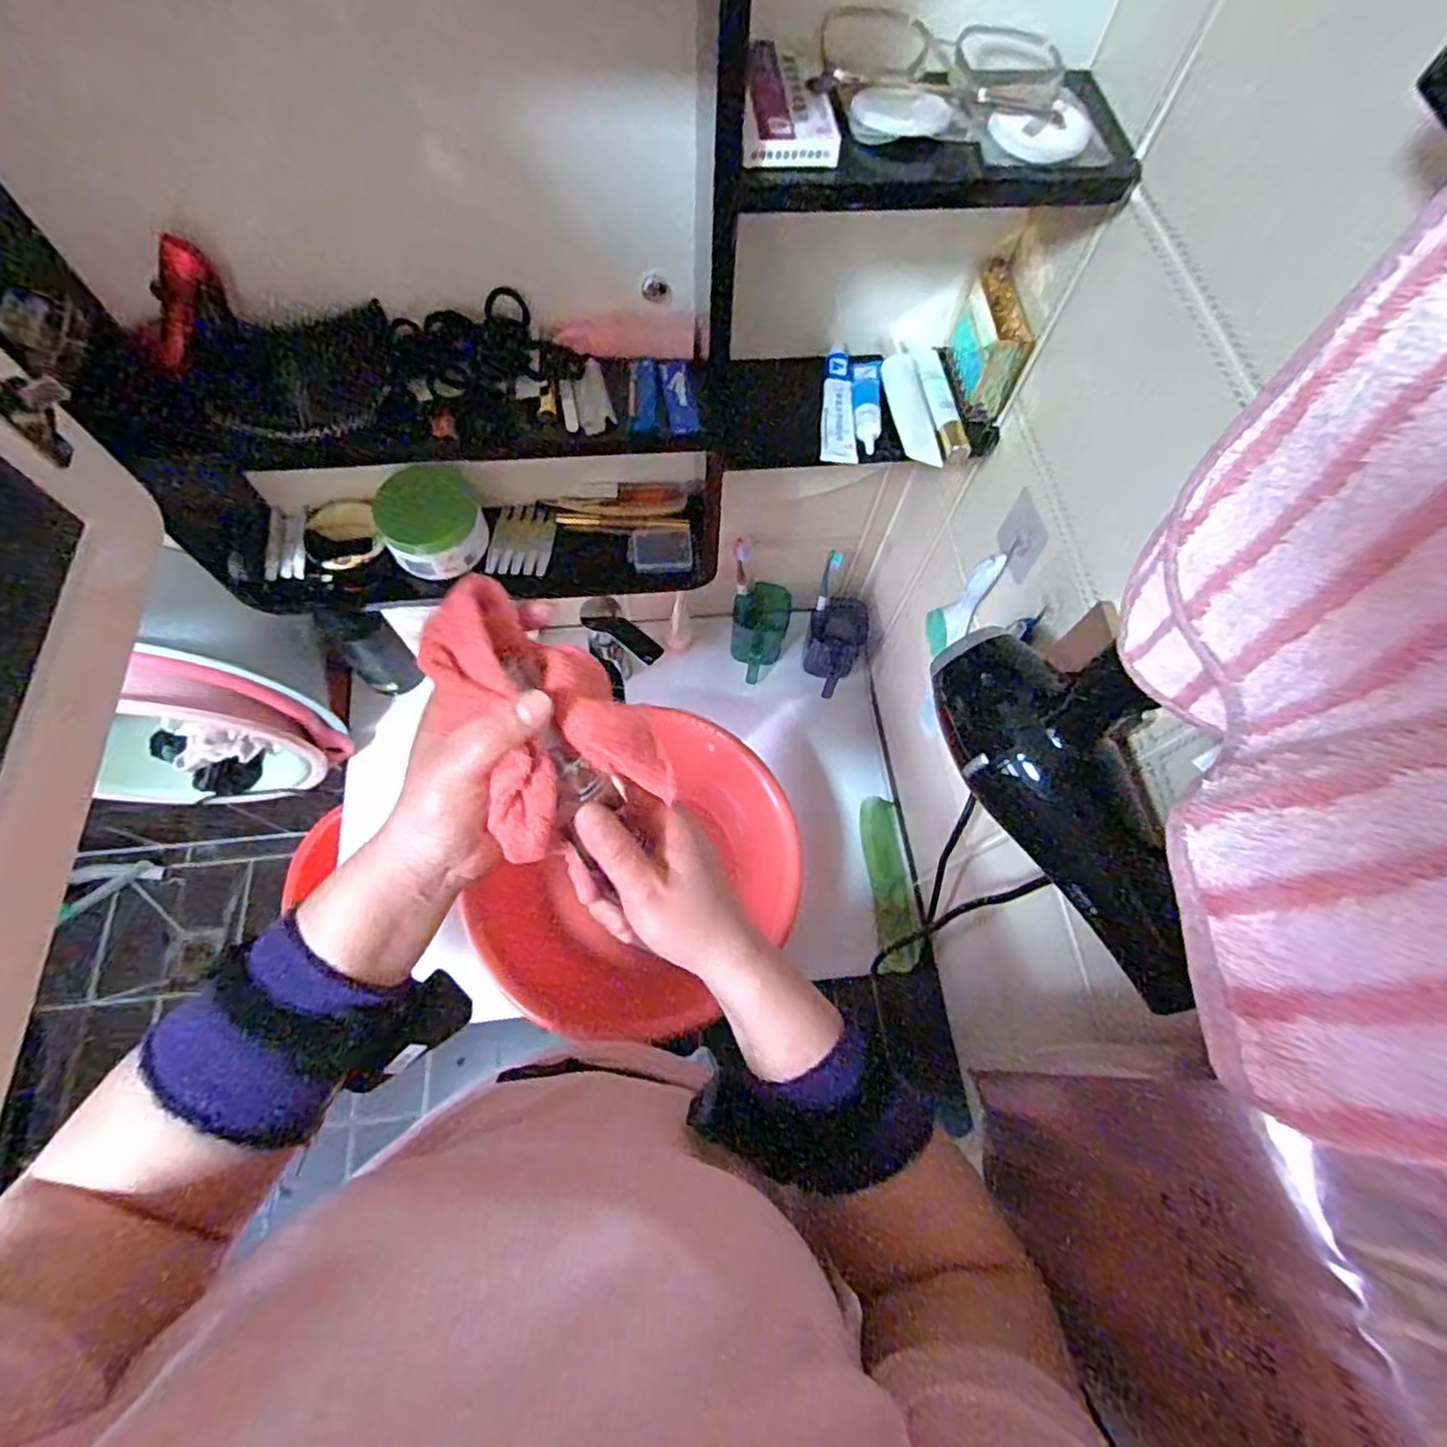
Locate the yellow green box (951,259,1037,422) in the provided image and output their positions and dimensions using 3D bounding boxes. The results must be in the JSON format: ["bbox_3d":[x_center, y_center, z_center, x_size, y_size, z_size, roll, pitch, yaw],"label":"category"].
[{"bbox_3d":[0.210,-0.303,0.532,0.035,0.063,0.089,0,67,-3],"label":"yellow green box"}]

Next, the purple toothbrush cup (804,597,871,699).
[{"bbox_3d":[0.147,-0.103,0.910,0.079,0.068,0.114,19,67,5],"label":"purple toothbrush cup"}]

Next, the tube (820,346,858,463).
[{"bbox_3d":[0.091,-0.259,0.548,0.028,0.015,0.107,0,67,-3],"label":"tube"}]

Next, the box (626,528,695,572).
[{"bbox_3d":[-0.064,-0.177,0.688,0.064,0.010,0.045,-1,67,-3],"label":"box"}]

